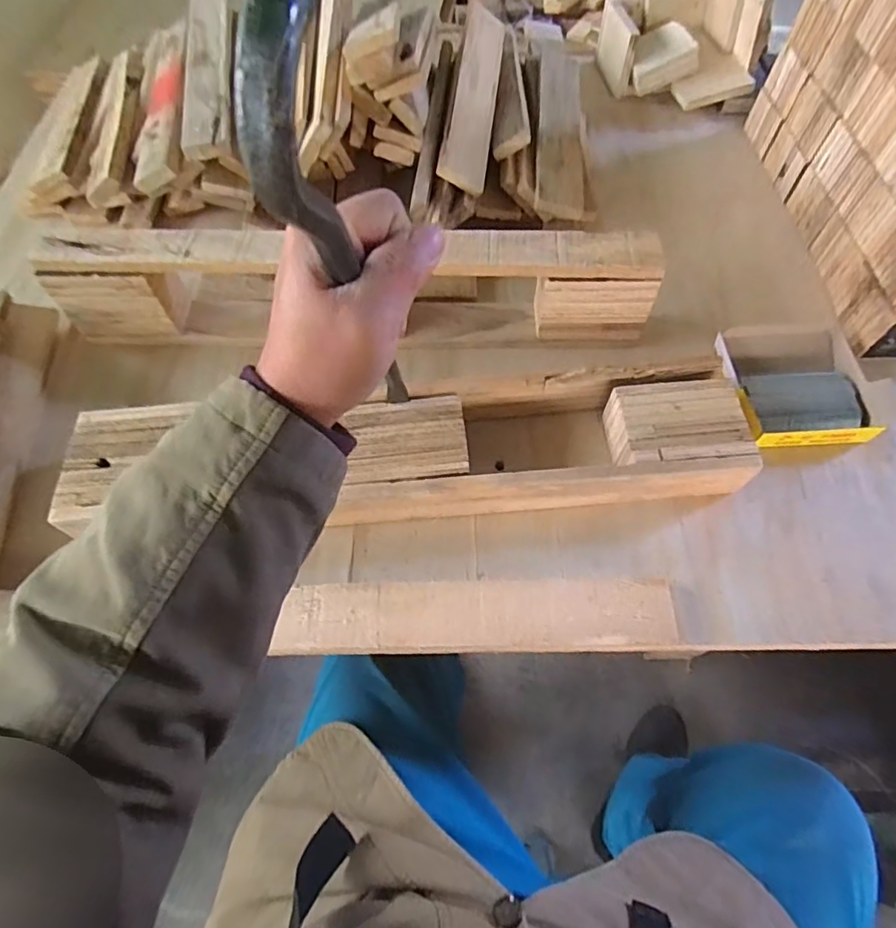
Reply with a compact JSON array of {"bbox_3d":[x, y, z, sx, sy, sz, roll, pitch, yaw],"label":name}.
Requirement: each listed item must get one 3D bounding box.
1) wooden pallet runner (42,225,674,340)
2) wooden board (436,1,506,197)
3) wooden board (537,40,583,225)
[{"bbox_3d":[-0.100,-0.210,0.626,0.639,0.118,0.106,3,62,2],"label":"wooden pallet runner"},{"bbox_3d":[0.036,-0.478,0.706,0.060,0.014,0.328,21,62,-25],"label":"wooden board"},{"bbox_3d":[0.158,-0.482,0.767,0.059,0.025,0.377,5,62,3],"label":"wooden board"}]

